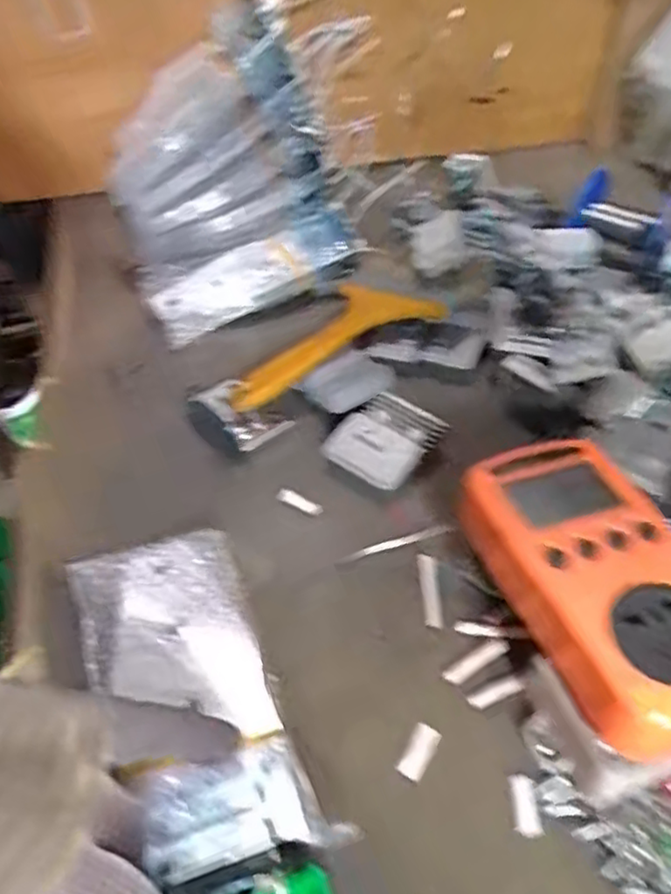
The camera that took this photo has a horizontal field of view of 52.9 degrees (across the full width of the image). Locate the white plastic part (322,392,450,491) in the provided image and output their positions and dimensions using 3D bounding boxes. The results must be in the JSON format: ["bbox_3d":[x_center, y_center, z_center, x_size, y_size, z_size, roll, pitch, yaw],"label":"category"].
[{"bbox_3d":[0.027,-0.006,0.380,0.051,0.015,0.053,25,51,23],"label":"white plastic part"}]

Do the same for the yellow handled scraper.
[{"bbox_3d":[-0.012,-0.059,0.422,0.180,0.024,0.053,-32,53,-26],"label":"yellow handled scraper"}]

